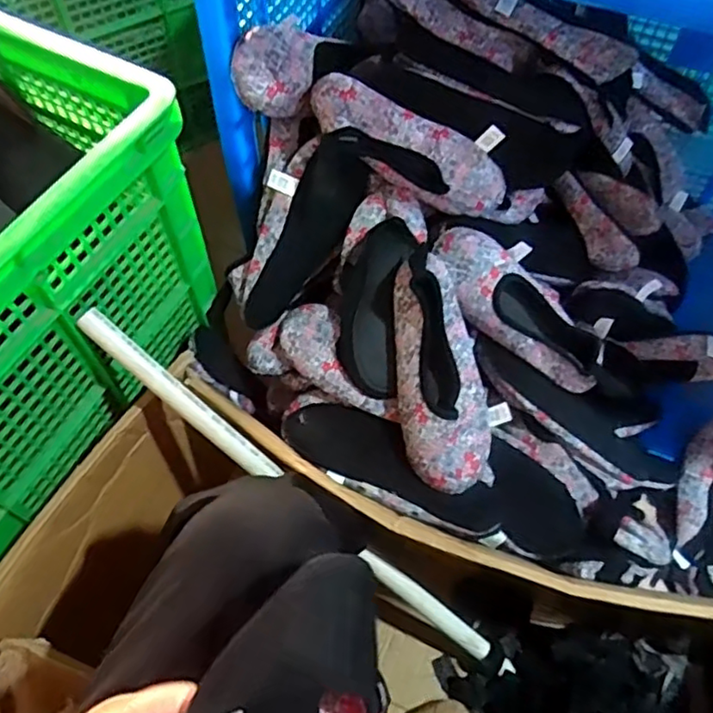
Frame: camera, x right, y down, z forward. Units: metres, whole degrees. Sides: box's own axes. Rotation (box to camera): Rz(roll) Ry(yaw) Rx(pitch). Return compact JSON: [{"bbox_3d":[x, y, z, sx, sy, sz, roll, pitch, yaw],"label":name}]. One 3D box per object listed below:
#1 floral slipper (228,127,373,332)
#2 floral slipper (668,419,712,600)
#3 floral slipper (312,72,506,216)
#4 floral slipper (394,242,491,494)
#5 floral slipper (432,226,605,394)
[{"bbox_3d":[-0.068,-0.161,0.786,0.082,0.266,0.105,43,27,21],"label":"floral slipper"},{"bbox_3d":[0.484,0.197,0.865,0.086,0.042,0.256,24,63,13],"label":"floral slipper"},{"bbox_3d":[0.064,-0.236,0.740,0.260,0.077,0.060,22,57,-24],"label":"floral slipper"},{"bbox_3d":[0.089,0.015,0.688,0.092,0.057,0.263,-8,89,-5],"label":"floral slipper"},{"bbox_3d":[0.203,-0.060,0.750,0.256,0.061,0.103,41,64,-12],"label":"floral slipper"}]

